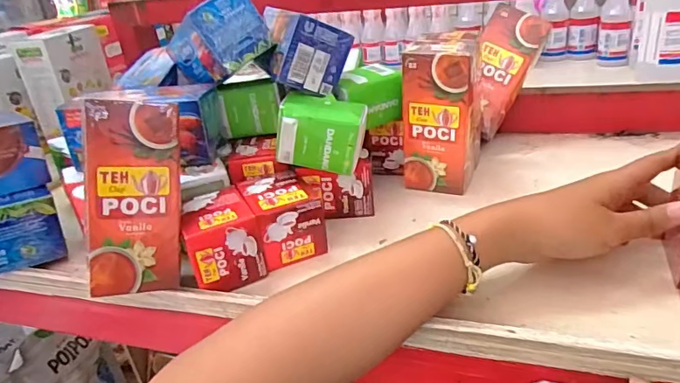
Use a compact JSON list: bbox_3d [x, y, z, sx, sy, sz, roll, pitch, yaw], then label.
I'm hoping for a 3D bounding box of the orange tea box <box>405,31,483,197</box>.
[{"bbox_3d":[0.104,-0.080,0.506,0.070,0.138,0.083,1,28,17],"label":"orange tea box"}]

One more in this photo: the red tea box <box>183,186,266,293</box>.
[{"bbox_3d":[-0.099,0.039,0.413,0.060,0.055,0.068,-18,28,-19],"label":"red tea box"}]

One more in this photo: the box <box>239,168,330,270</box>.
[{"bbox_3d":[-0.051,0.022,0.438,0.055,0.054,0.072,-17,28,-18],"label":"box"}]

